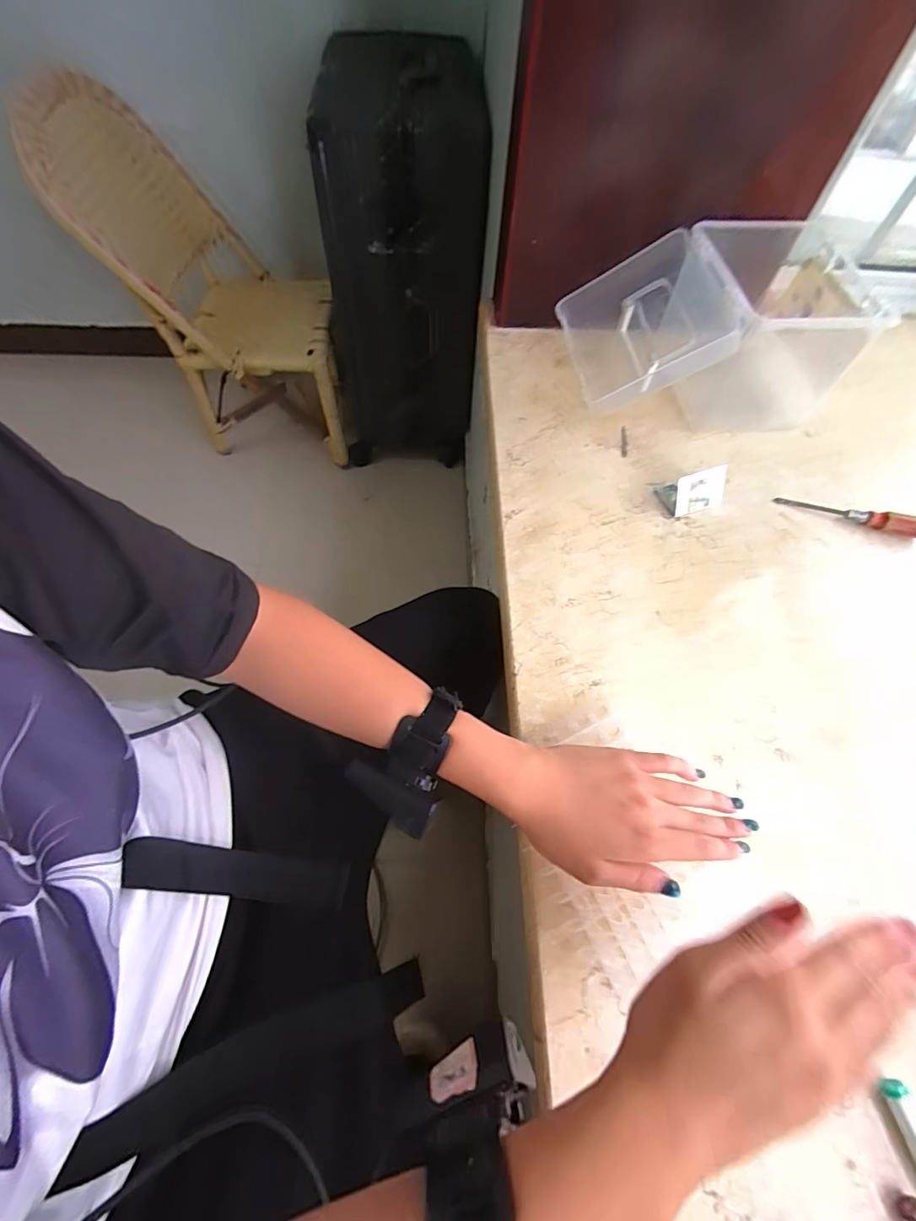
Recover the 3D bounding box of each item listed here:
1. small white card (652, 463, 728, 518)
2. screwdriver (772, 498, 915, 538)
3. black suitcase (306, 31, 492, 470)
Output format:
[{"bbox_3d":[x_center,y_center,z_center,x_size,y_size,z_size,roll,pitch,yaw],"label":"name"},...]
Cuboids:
[{"bbox_3d":[0.262,-0.135,0.529,0.068,0.035,0.046,-11,63,-7],"label":"small white card"},{"bbox_3d":[0.437,-0.109,0.529,0.155,0.023,0.021,19,63,8],"label":"screwdriver"},{"bbox_3d":[-0.110,-0.734,1.062,0.326,0.696,0.386,5,62,1],"label":"black suitcase"}]

